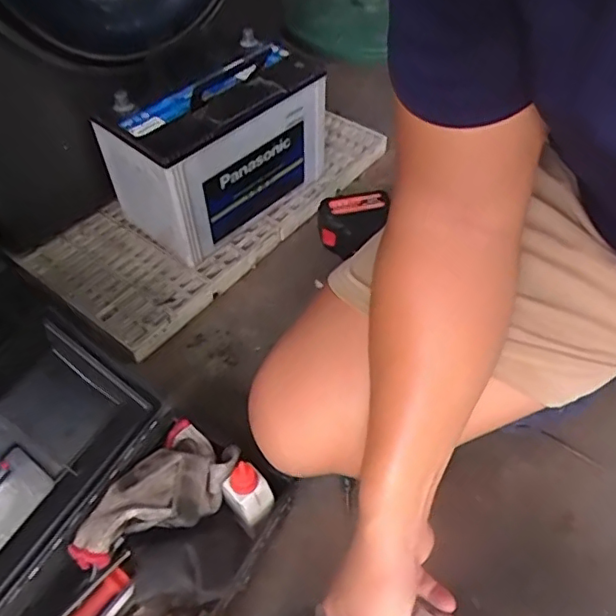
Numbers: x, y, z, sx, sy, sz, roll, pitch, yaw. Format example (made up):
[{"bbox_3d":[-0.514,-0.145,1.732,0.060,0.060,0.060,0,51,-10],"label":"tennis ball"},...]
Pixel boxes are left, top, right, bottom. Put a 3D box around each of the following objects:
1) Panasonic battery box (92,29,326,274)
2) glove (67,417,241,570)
[{"bbox_3d":[-0.127,-0.240,0.870,0.146,0.208,0.309,35,62,27],"label":"Panasonic battery box"},{"bbox_3d":[-0.148,0.186,0.570,0.096,0.055,0.167,26,58,22],"label":"glove"}]

